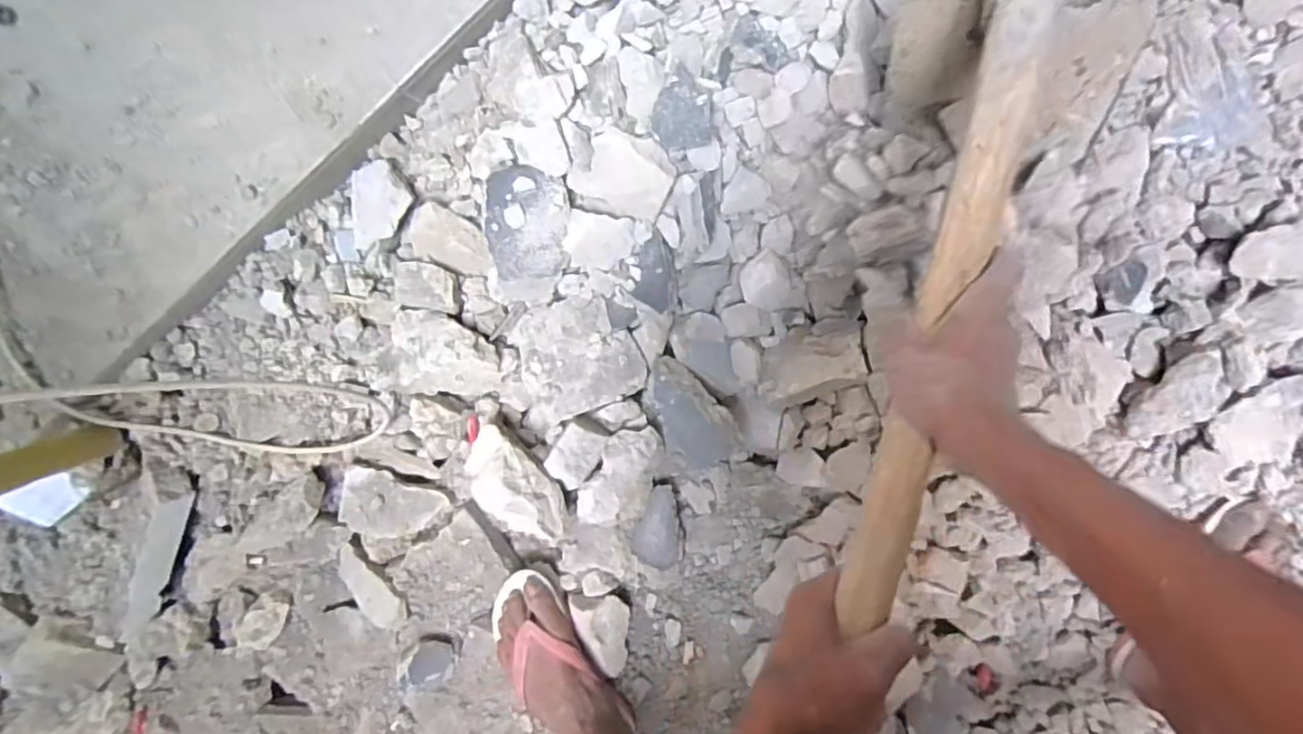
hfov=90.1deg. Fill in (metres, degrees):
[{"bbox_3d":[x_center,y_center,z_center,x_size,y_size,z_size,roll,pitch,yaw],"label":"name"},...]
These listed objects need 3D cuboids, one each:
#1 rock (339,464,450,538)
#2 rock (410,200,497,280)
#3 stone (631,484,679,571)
[{"bbox_3d":[-0.330,0.179,0.822,0.127,0.025,0.079,17,100,1],"label":"rock"},{"bbox_3d":[-0.231,-0.148,0.766,0.109,0.036,0.067,20,100,1],"label":"rock"},{"bbox_3d":[0.008,0.193,0.797,0.054,0.034,0.101,6,100,3],"label":"stone"}]

